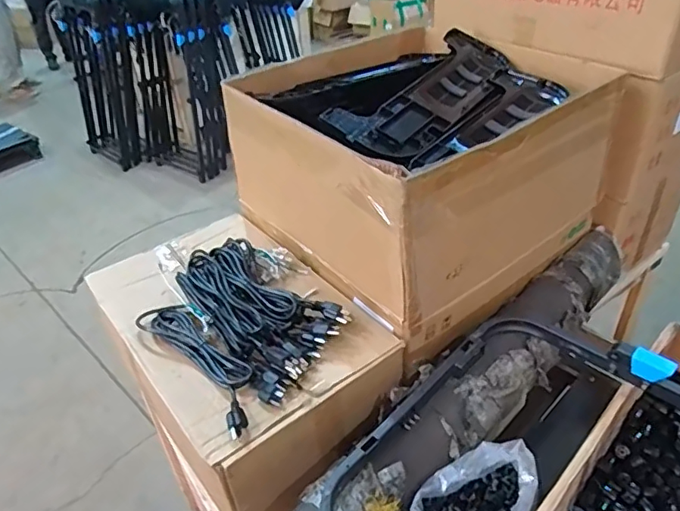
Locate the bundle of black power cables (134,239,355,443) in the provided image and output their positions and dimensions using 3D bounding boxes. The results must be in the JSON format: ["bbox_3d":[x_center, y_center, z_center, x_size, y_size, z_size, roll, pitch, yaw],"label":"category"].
[{"bbox_3d":[-0.158,0.096,0.914,0.290,0.053,0.358,-31,44,-30],"label":"bundle of black power cables"}]

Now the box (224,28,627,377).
[{"bbox_3d":[0.144,-0.185,1.095,0.552,0.343,0.559,-28,42,-28],"label":"box"}]

